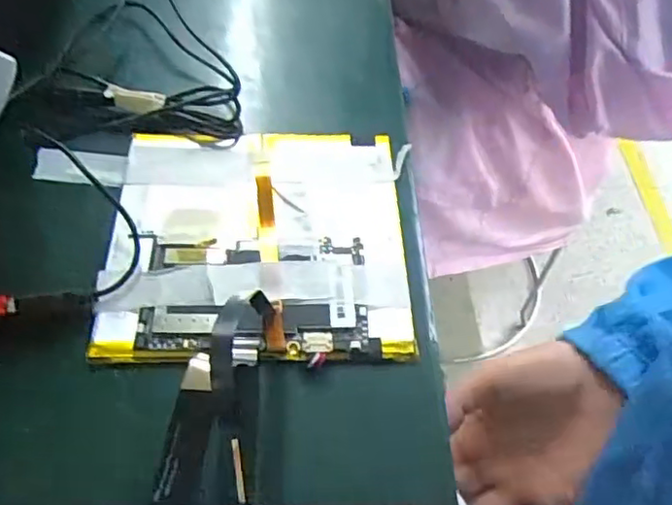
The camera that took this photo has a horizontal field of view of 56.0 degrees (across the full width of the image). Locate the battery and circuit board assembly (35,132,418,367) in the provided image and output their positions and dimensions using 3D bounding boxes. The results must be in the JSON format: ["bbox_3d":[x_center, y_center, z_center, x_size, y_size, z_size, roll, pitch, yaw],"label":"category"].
[{"bbox_3d":[-0.050,-0.008,0.281,0.157,0.005,0.122,0,54,-4],"label":"battery and circuit board assembly"}]

